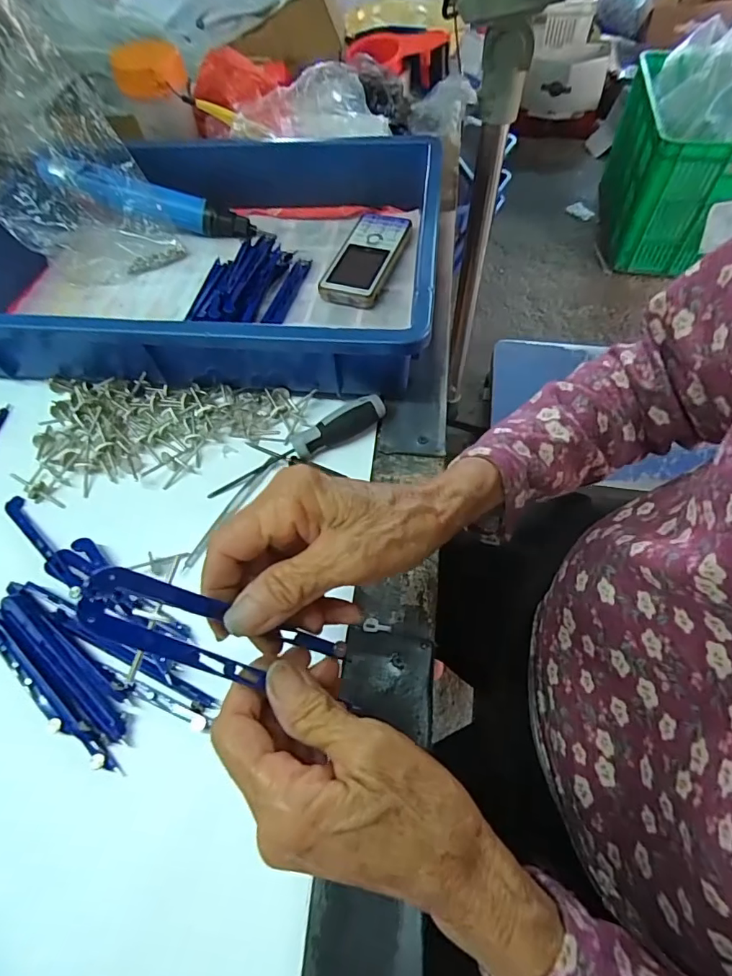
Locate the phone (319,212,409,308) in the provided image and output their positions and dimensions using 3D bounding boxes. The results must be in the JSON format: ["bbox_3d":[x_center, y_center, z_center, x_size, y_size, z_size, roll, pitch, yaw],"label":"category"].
[{"bbox_3d":[0.000,-0.224,0.473,0.060,0.020,0.122,17,61,14],"label":"phone"}]

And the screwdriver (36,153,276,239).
[{"bbox_3d":[-0.211,-0.296,0.501,0.211,0.029,0.029,8,56,-20],"label":"screwdriver"}]

